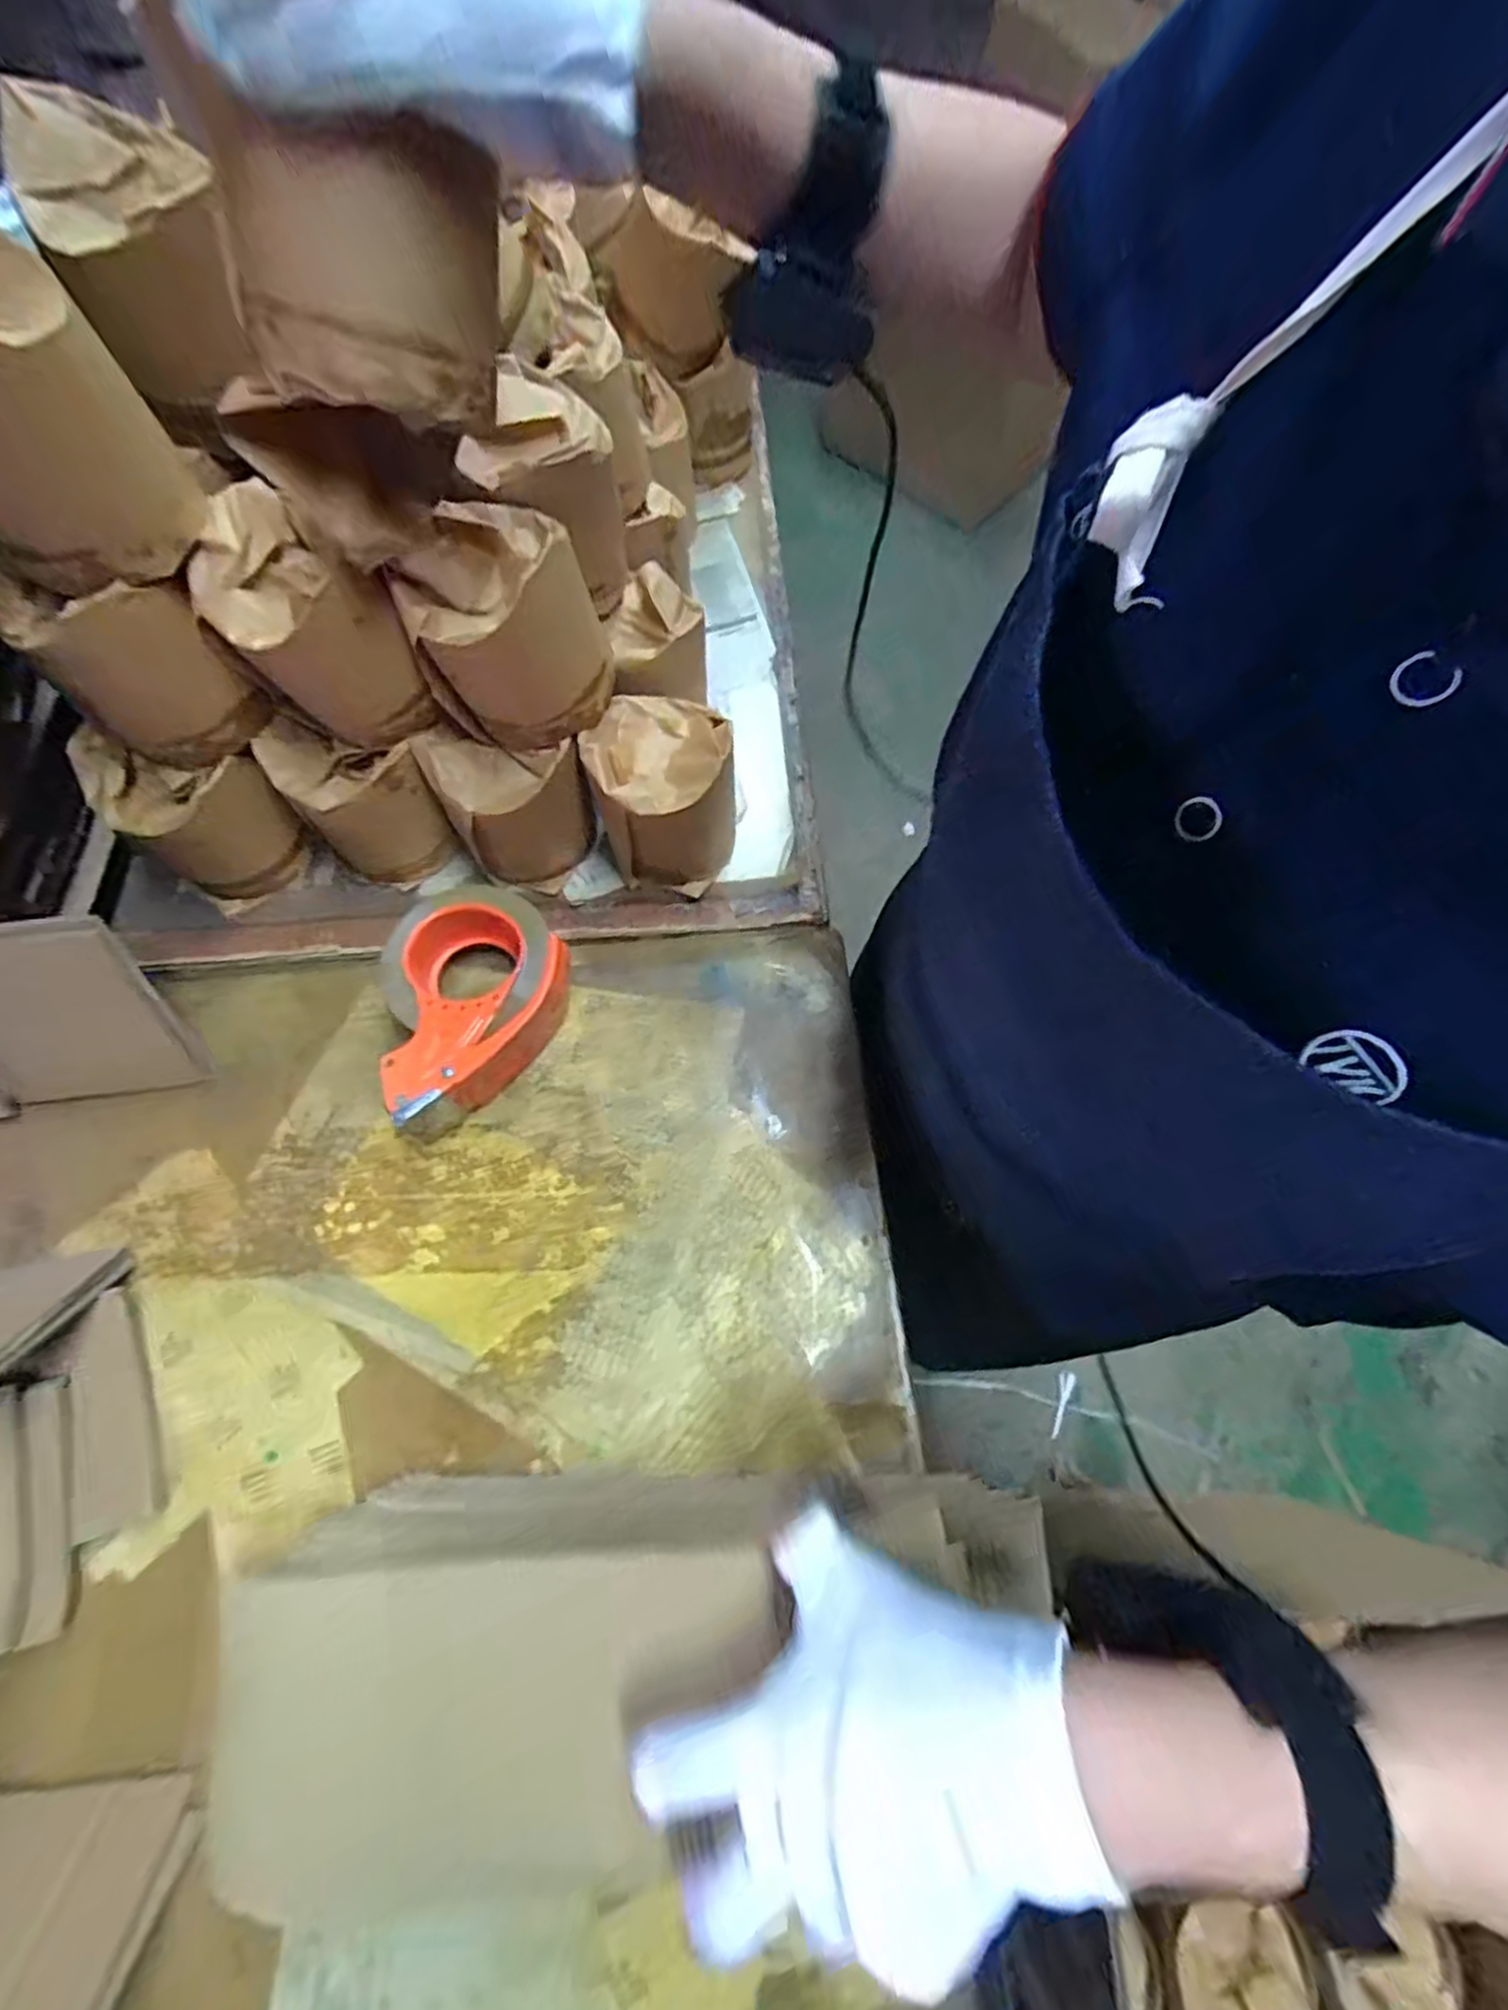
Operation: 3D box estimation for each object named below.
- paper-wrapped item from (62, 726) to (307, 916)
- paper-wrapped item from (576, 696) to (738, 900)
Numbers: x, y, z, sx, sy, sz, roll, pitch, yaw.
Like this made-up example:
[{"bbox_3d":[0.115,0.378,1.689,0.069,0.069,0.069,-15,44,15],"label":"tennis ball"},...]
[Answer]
[{"bbox_3d":[-0.396,-0.139,0.530,0.090,0.109,0.087,39,73,12],"label":"paper-wrapped item"},{"bbox_3d":[-0.067,-0.157,0.546,0.098,0.114,0.107,-4,69,-3],"label":"paper-wrapped item"}]

